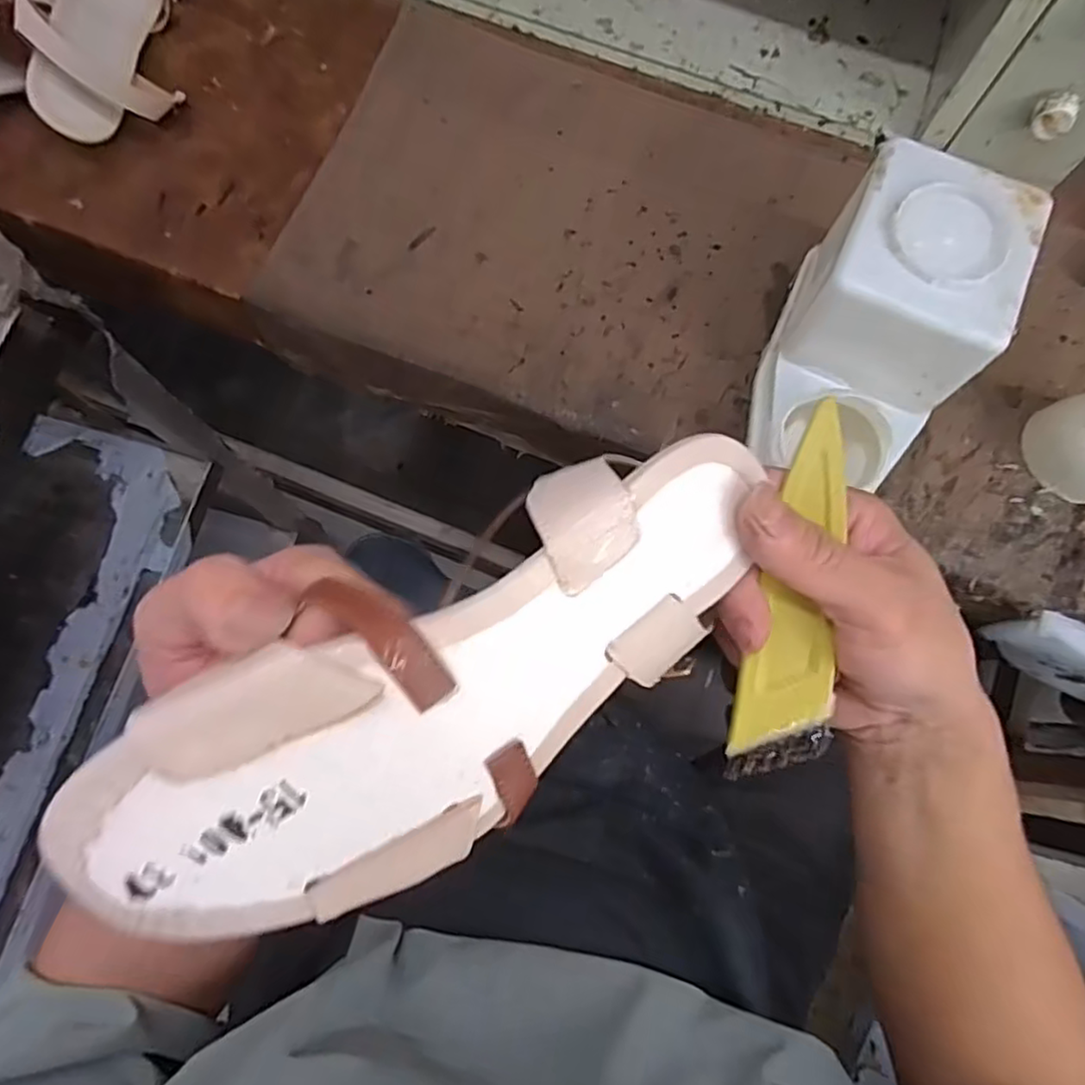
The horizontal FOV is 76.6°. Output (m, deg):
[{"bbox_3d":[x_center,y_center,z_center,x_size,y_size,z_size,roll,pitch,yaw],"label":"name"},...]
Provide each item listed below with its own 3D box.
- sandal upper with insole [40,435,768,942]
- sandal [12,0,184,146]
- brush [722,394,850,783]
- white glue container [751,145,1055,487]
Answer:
[{"bbox_3d":[-0.026,0.041,0.215,0.218,0.050,0.080,-31,107,-17],"label":"sandal upper with insole"},{"bbox_3d":[-0.315,-0.397,0.495,0.082,0.069,0.217,-5,76,-2],"label":"sandal"},{"bbox_3d":[0.094,0.020,0.246,0.032,0.005,0.133,11,93,2],"label":"brush"},{"bbox_3d":[0.204,-0.133,0.422,0.110,0.116,0.160,22,77,5],"label":"white glue container"}]

